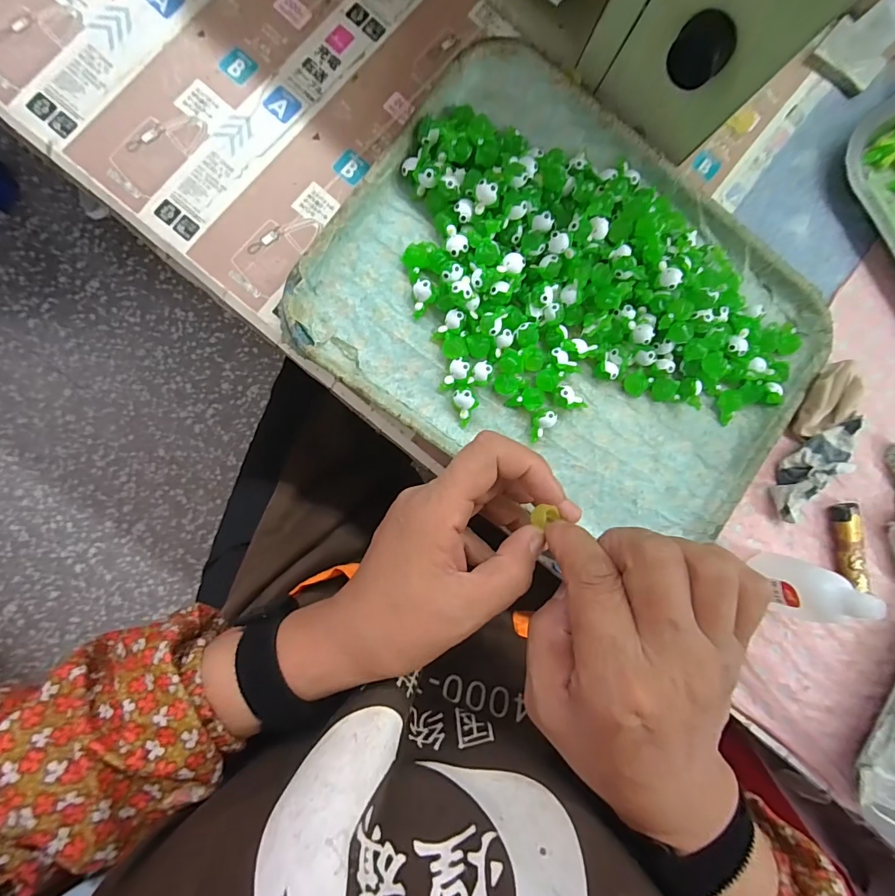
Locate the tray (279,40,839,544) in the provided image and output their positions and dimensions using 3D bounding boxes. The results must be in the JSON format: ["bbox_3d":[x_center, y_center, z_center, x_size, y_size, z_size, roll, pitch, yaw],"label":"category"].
[{"bbox_3d":[0.097,-0.101,0.312,0.345,0.035,0.263,27,88,-6],"label":"tray"}]

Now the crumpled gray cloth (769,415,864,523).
[{"bbox_3d":[0.281,0.013,0.338,0.087,0.022,0.035,-44,95,-4],"label":"crumpled gray cloth"}]

